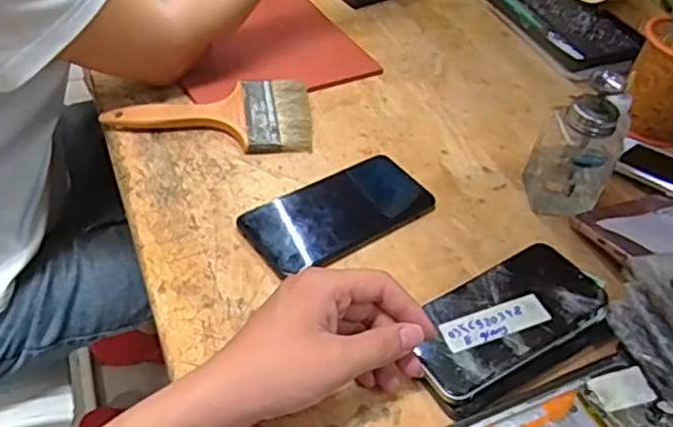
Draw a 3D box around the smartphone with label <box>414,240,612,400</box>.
[{"bbox_3d":[0.115,0.071,0.445,0.139,0.011,0.072,-27,51,-22],"label":"smartphone with label"}]

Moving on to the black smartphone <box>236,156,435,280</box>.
[{"bbox_3d":[0.004,-0.001,0.529,0.157,0.013,0.076,-27,63,-32],"label":"black smartphone"}]

